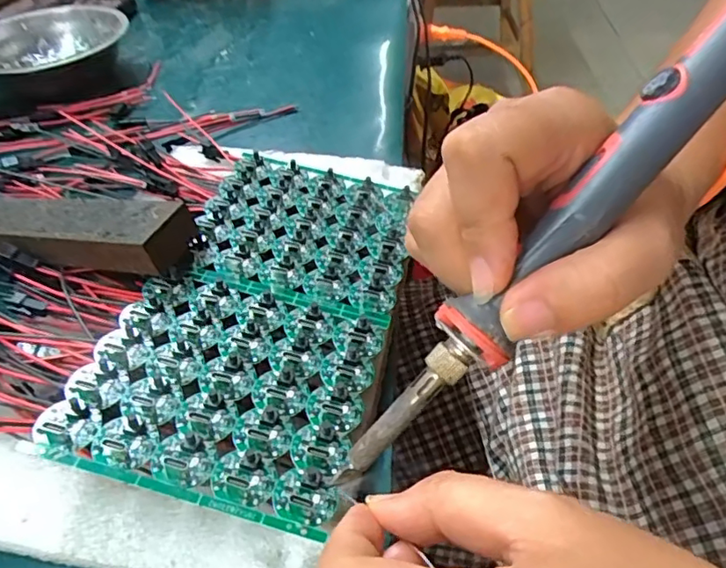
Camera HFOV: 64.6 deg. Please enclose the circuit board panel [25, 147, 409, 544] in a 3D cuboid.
[{"bbox_3d":[-0.043,0.004,0.259,0.105,0.005,0.192,13,45,4],"label":"circuit board panel"}]

